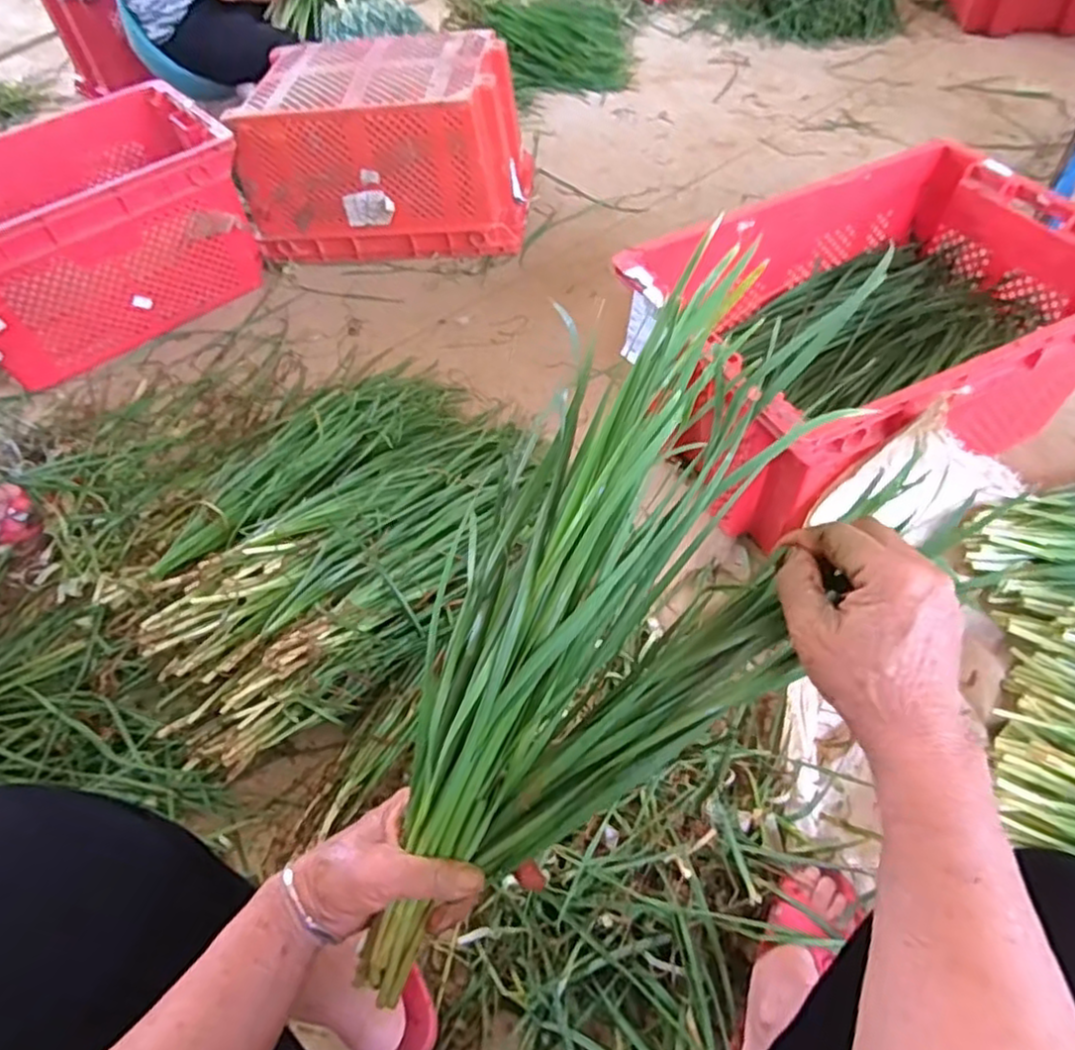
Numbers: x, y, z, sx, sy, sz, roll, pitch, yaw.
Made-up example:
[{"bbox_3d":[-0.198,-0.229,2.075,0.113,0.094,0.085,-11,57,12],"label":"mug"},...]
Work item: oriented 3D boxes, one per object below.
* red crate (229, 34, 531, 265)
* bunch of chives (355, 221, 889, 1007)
[{"bbox_3d":[-0.328,-0.857,1.558,0.585,0.315,0.390,1,54,6],"label":"red crate"},{"bbox_3d":[0.038,0.062,0.412,0.186,0.085,0.432,29,91,23],"label":"bunch of chives"}]

